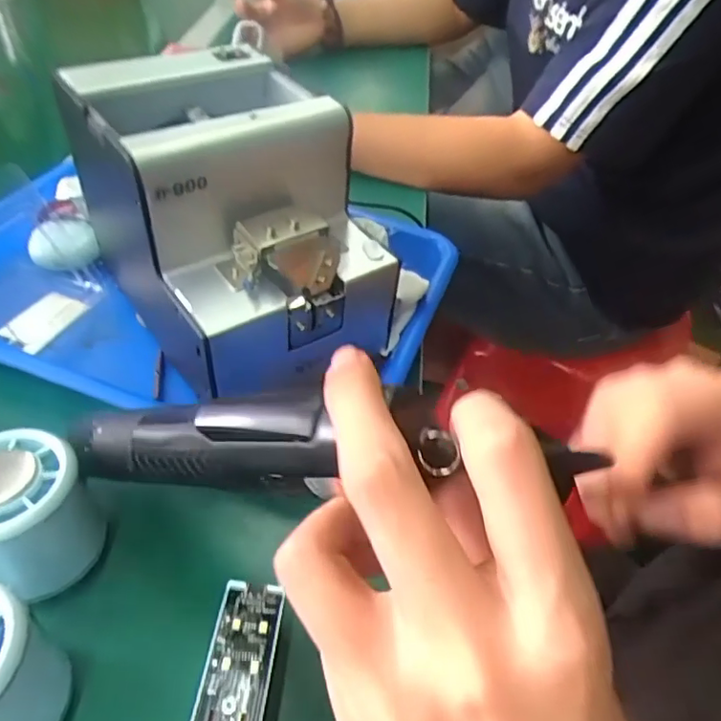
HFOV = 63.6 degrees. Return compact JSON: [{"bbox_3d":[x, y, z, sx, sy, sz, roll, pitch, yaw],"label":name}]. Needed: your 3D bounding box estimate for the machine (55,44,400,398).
[{"bbox_3d":[-0.077,-0.088,0.341,0.139,0.117,0.169,-22,52,-24],"label":"machine"}]

